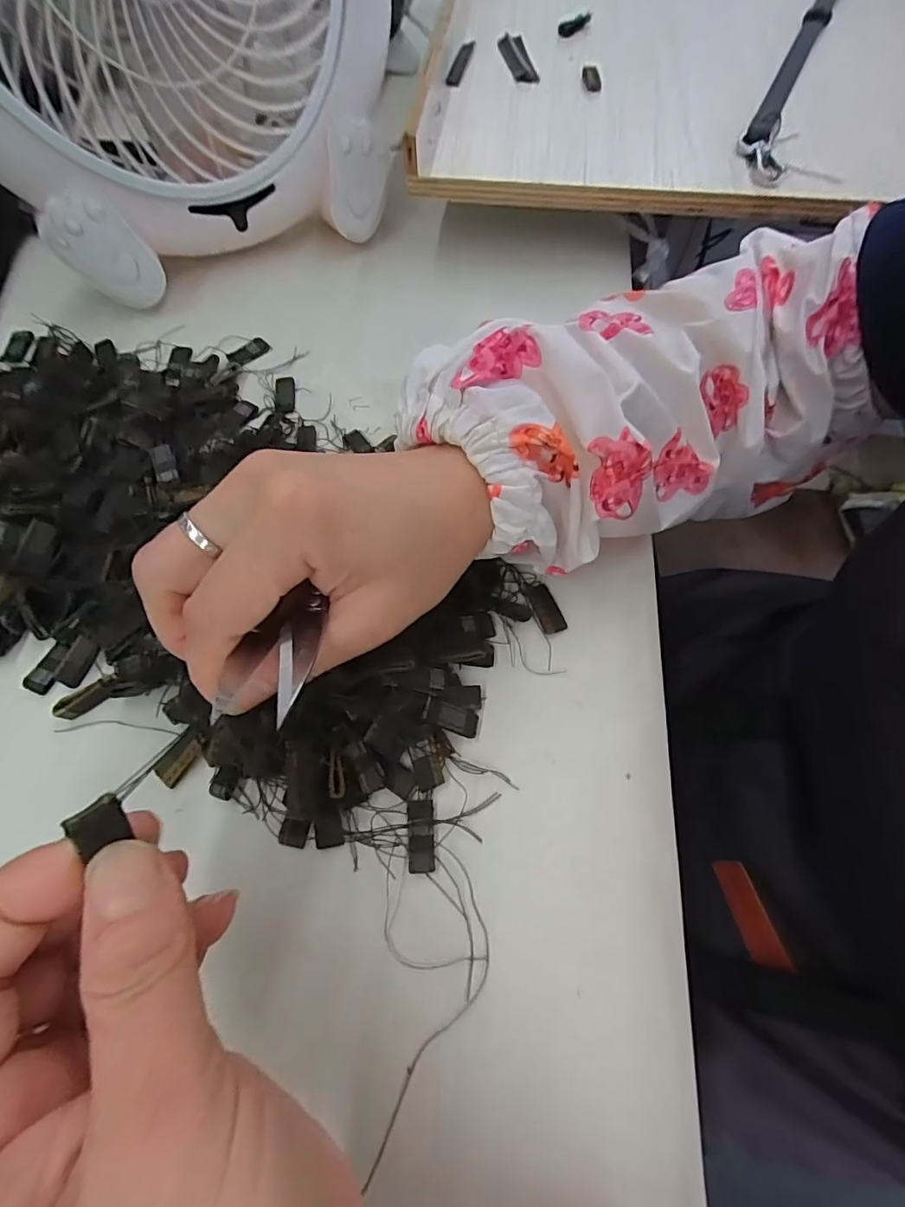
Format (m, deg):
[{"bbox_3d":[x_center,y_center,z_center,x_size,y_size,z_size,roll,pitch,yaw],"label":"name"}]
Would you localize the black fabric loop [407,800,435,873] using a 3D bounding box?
[{"bbox_3d":[-0.011,0.082,0.177,0.009,0.004,0.023,-3,66,-2],"label":"black fabric loop"}]

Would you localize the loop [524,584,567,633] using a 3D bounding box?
[{"bbox_3d":[0.040,0.002,0.217,0.011,0.004,0.024,-18,67,-8],"label":"loop"}]

